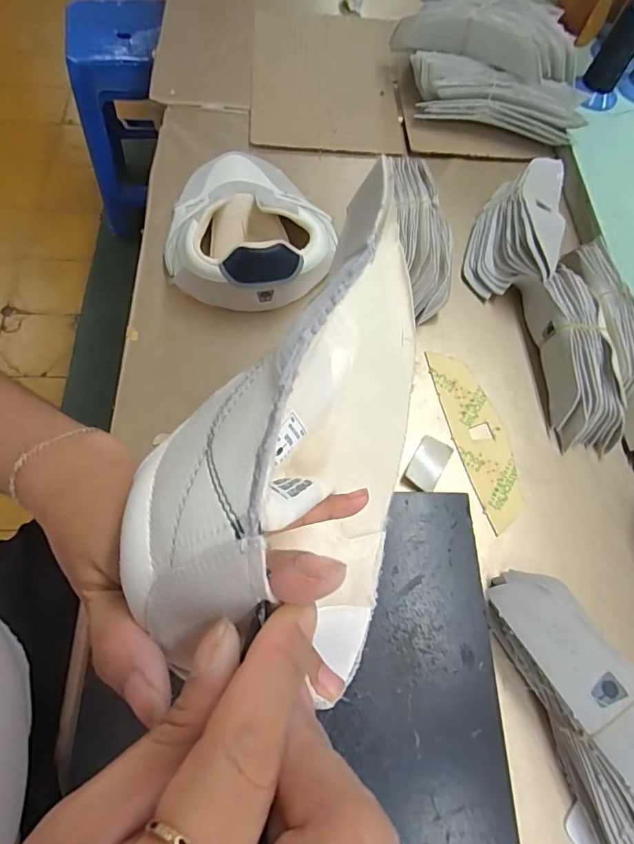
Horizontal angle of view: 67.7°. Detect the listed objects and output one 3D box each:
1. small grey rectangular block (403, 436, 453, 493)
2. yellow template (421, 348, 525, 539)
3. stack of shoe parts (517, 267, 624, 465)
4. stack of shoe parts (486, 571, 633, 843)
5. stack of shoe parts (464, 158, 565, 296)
[{"bbox_3d":[0.105,0.041,0.448,0.029,0.008,0.052,28,68,9],"label":"small grey rectangular block"},{"bbox_3d":[0.160,0.012,0.469,0.054,0.004,0.183,-8,68,-8],"label":"yellow template"},{"bbox_3d":[0.259,-0.068,0.478,0.057,0.054,0.189,-5,67,-5],"label":"stack of shoe parts"},{"bbox_3d":[0.202,0.212,0.350,0.064,0.061,0.203,-19,69,-11],"label":"stack of shoe parts"},{"bbox_3d":[0.238,-0.238,0.549,0.090,0.053,0.204,21,67,6],"label":"stack of shoe parts"}]

